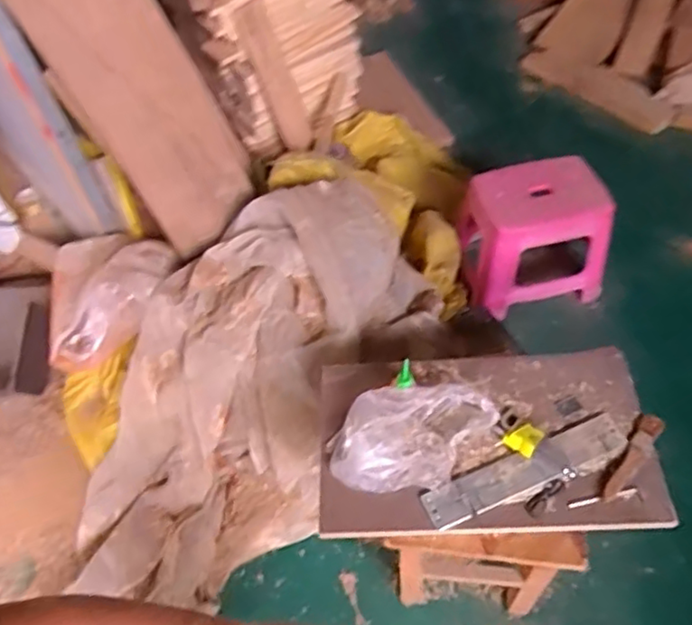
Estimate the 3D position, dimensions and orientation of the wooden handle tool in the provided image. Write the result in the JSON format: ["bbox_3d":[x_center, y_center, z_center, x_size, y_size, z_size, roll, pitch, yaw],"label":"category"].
[{"bbox_3d":[0.446,0.226,0.978,0.035,0.020,0.162,30,61,25],"label":"wooden handle tool"}]

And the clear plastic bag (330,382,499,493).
[{"bbox_3d":[0.108,0.199,1.013,0.268,0.049,0.161,-9,52,0],"label":"clear plastic bag"}]

